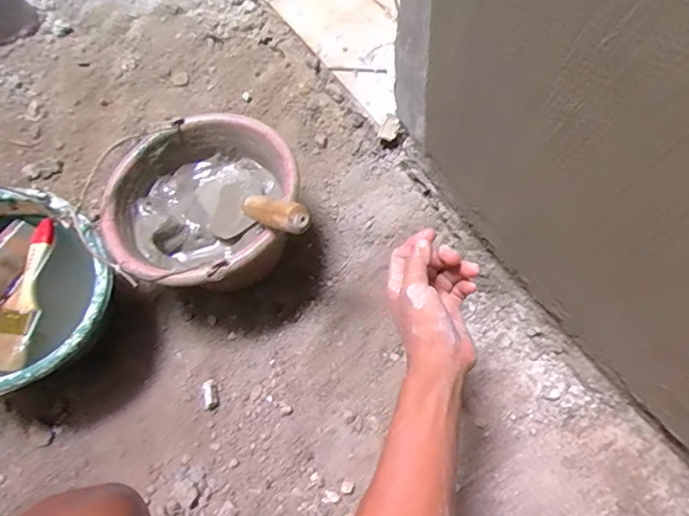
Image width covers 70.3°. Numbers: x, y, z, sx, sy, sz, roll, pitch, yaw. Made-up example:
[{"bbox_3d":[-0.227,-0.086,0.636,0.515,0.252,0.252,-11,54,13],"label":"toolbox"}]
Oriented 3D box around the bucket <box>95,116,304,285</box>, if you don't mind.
[{"bbox_3d":[-0.188,-0.052,0.680,0.240,0.163,0.232,-1,65,3],"label":"bucket"}]

